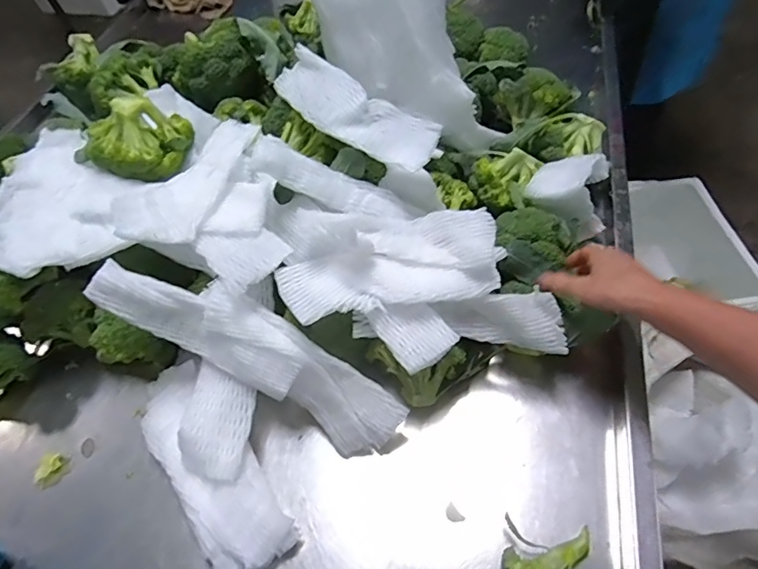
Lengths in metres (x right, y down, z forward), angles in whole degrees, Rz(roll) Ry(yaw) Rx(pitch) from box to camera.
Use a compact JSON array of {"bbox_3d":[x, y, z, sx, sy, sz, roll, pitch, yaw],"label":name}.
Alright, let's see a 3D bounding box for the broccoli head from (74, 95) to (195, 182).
[{"bbox_3d":[-0.294,-0.175,0.581,0.136,0.060,0.094,-26,56,-13],"label":"broccoli head"}]

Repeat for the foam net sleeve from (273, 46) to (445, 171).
[{"bbox_3d":[-0.038,-0.198,0.553,0.217,0.052,0.076,26,61,22],"label":"foam net sleeve"}]

